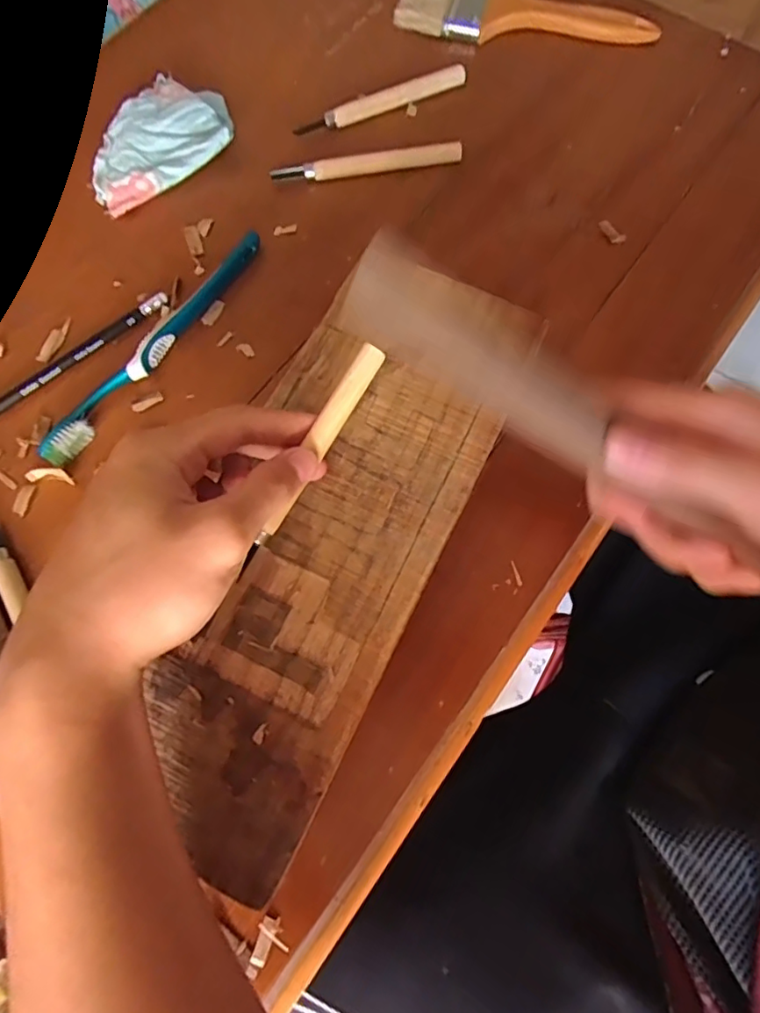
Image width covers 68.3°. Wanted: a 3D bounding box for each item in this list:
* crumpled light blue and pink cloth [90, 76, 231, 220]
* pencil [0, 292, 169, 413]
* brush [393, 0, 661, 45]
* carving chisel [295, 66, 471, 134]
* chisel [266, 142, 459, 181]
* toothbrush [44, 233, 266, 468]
[{"bbox_3d":[-0.155,-0.254,0.385,0.107,0.017,0.077,-33,75,-9],"label":"crumpled light blue and pink cloth"},{"bbox_3d":[-0.202,-0.080,0.338,0.171,0.005,0.011,-38,76,-10],"label":"pencil"},{"bbox_3d":[0.109,-0.373,0.418,0.187,0.012,0.067,14,74,5],"label":"brush"},{"bbox_3d":[0.002,-0.287,0.398,0.126,0.012,0.013,-21,74,-5],"label":"carving chisel"},{"bbox_3d":[-0.009,-0.231,0.378,0.127,0.010,0.014,-10,73,-2],"label":"chisel"},{"bbox_3d":[-0.134,-0.099,0.340,0.015,0.014,0.185,35,77,11],"label":"toothbrush"}]

